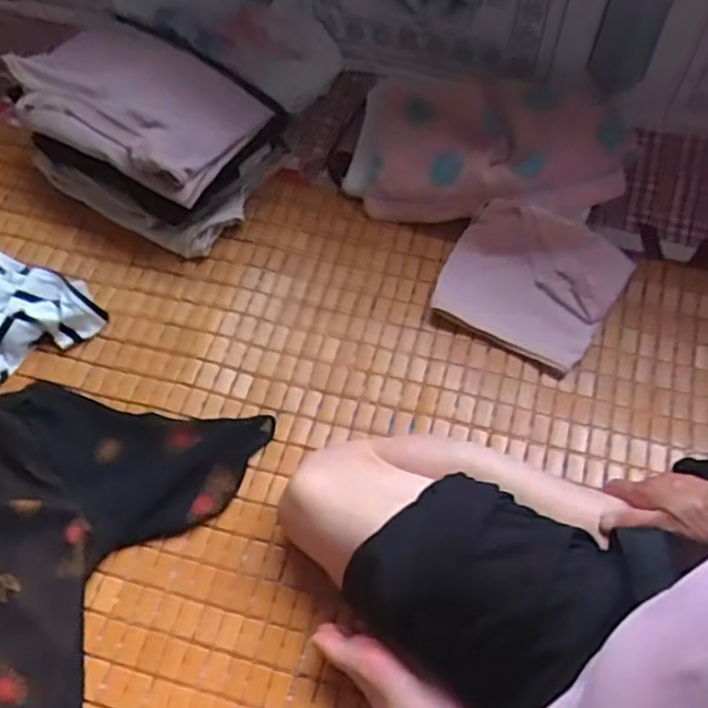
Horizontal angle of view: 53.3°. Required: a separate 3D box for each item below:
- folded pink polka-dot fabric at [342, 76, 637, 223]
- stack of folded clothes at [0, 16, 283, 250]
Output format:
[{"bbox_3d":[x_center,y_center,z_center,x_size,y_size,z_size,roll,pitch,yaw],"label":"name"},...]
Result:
[{"bbox_3d":[0.164,-0.259,0.868,0.324,0.115,0.194,14,58,8],"label":"folded pink polka-dot fabric"},{"bbox_3d":[-0.252,-0.285,0.893,0.291,0.145,0.217,29,61,16],"label":"stack of folded clothes"}]

